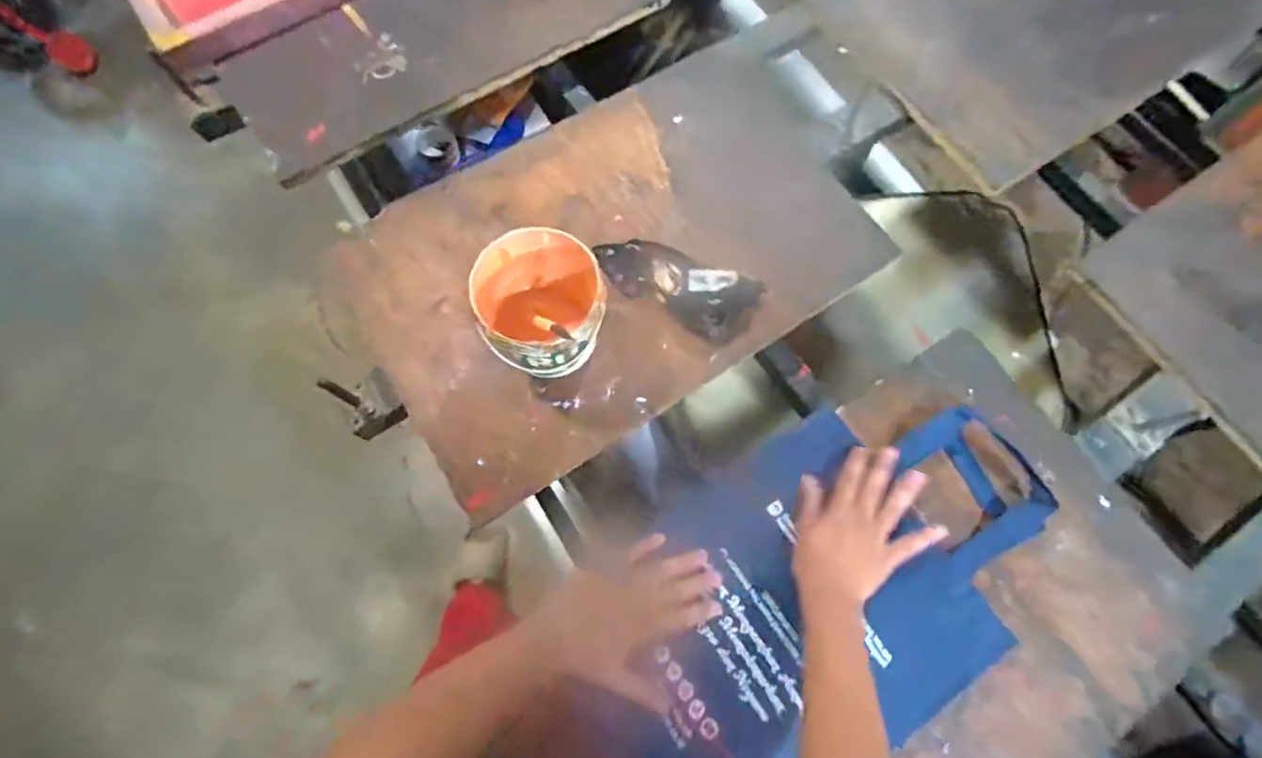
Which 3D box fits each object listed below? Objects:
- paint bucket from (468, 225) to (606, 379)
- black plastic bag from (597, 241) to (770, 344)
[{"bbox_3d":[-0.091,-0.069,0.585,0.118,0.121,0.124,1,73,-2],"label":"paint bucket"},{"bbox_3d":[0.051,-0.108,0.647,0.190,0.028,0.086,21,74,4],"label":"black plastic bag"}]

